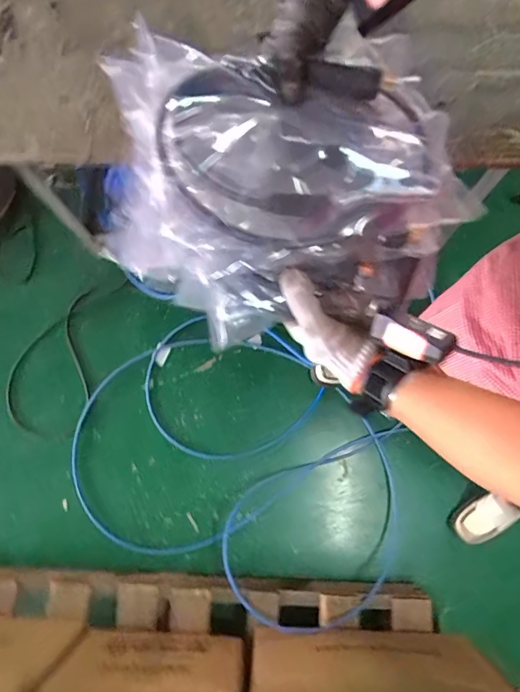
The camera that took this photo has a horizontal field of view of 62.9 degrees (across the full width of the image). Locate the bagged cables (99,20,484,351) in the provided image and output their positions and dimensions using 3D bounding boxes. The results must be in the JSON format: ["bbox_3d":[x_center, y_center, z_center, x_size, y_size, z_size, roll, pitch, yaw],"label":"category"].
[{"bbox_3d":[0.021,-0.156,0.417,0.313,0.119,0.253,3,78,1],"label":"bagged cables"}]

